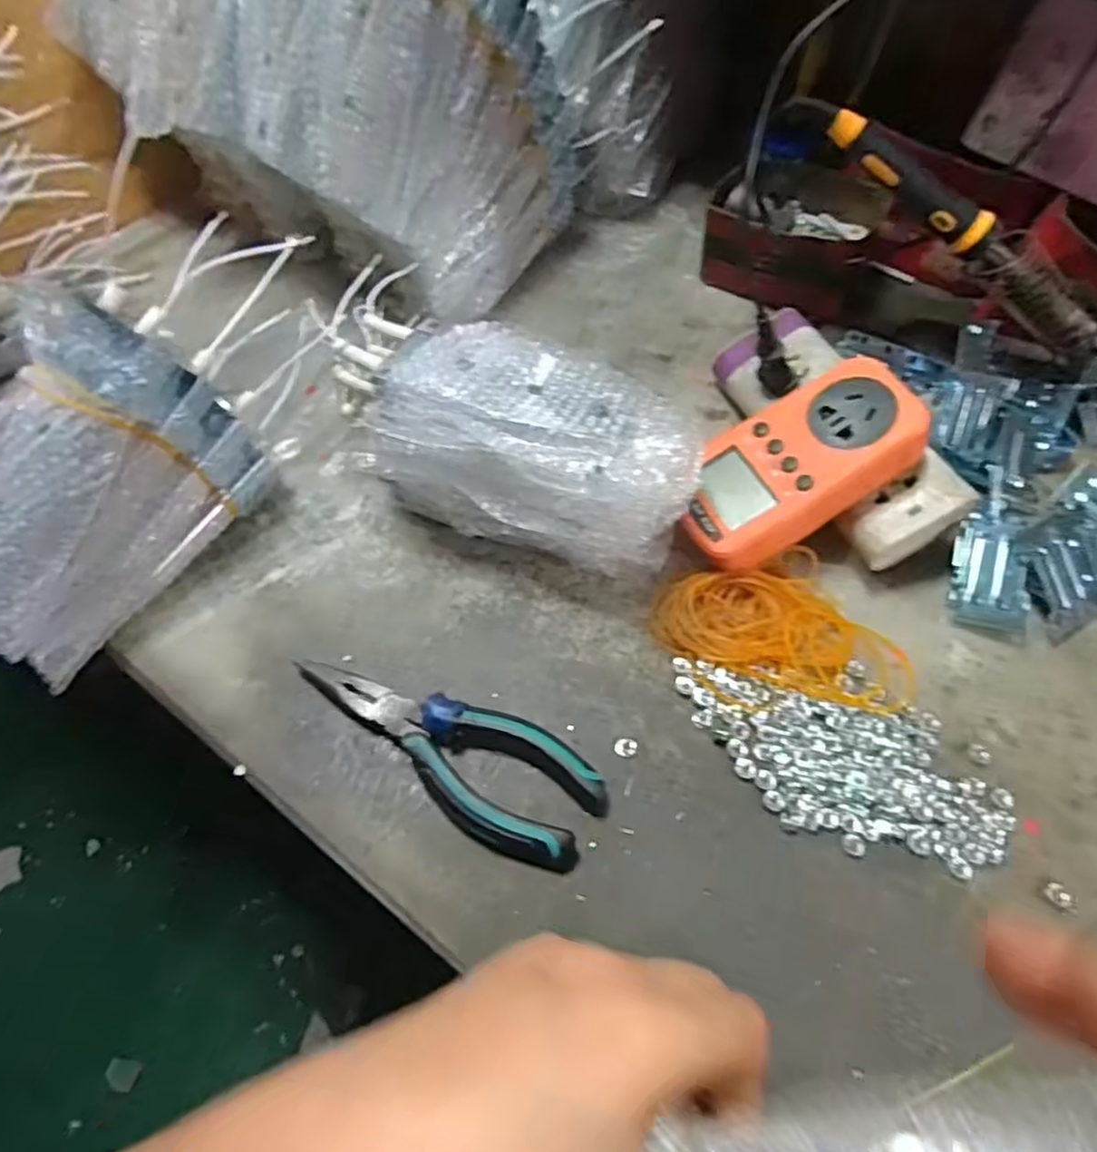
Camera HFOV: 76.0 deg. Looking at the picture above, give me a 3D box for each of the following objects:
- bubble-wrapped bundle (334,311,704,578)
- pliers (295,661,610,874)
[{"bbox_3d":[-0.020,-0.065,0.376,0.193,0.091,0.088,19,61,11],"label":"bubble-wrapped bundle"},{"bbox_3d":[-0.049,0.076,0.332,0.158,0.019,0.051,31,64,17],"label":"pliers"}]

